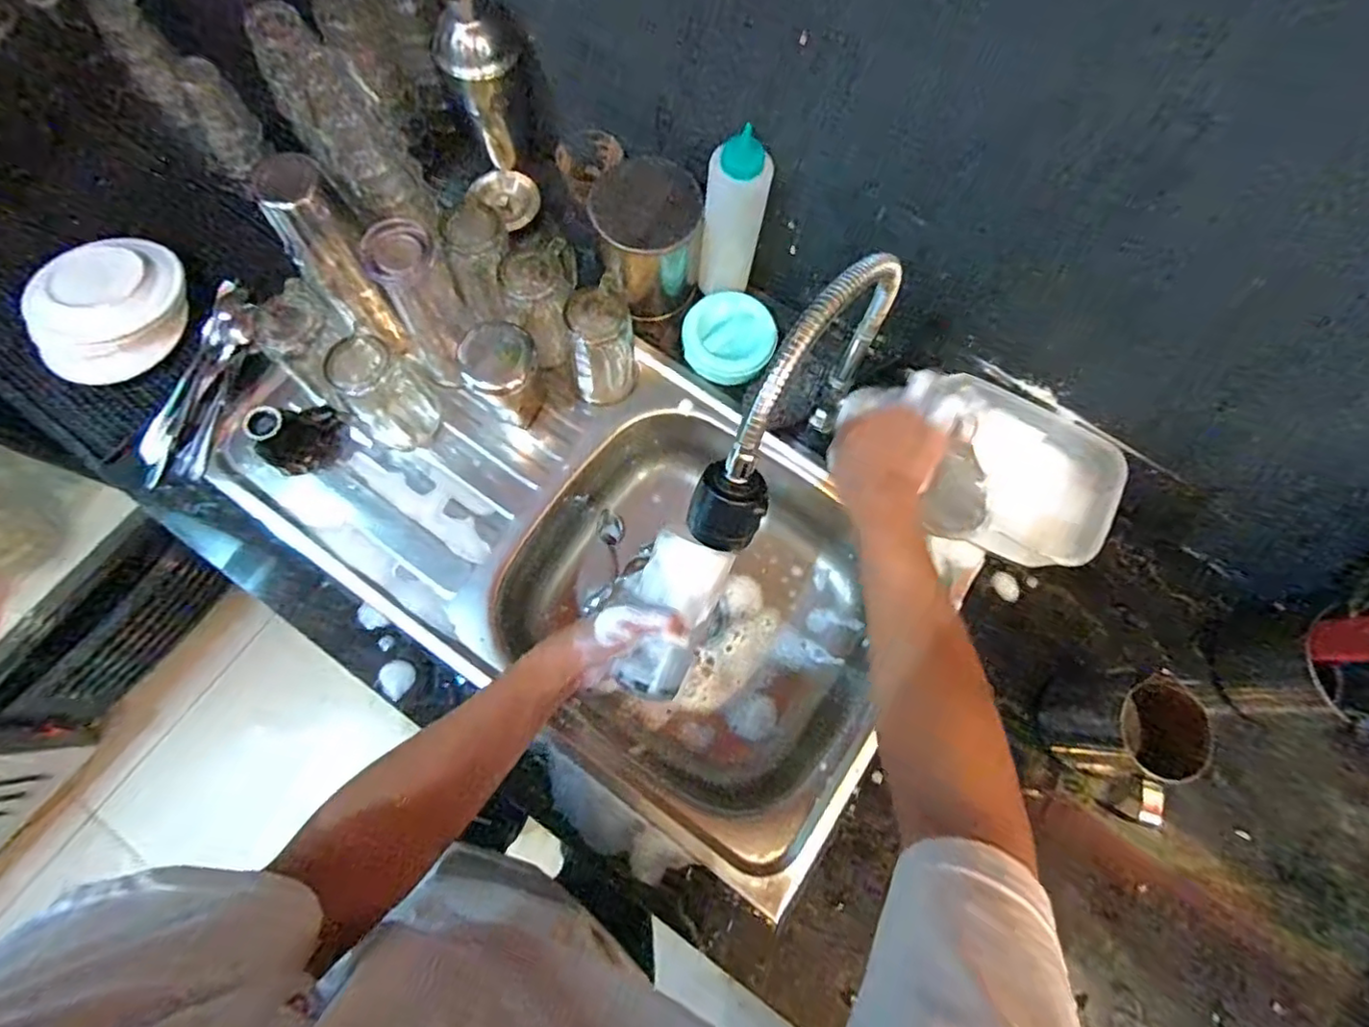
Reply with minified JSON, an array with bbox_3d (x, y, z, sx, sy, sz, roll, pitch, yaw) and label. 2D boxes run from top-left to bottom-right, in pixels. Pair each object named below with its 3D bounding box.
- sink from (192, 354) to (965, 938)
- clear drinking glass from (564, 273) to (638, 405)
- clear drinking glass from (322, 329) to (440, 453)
[{"bbox_3d":[-0.098,0.025,0.702,0.714,0.144,0.388,36,77,8],"label":"sink"},{"bbox_3d":[-0.086,-0.174,0.644,0.066,0.122,0.070,-9,75,-4],"label":"clear drinking glass"},{"bbox_3d":[-0.295,-0.117,0.613,0.067,0.114,0.075,33,76,7],"label":"clear drinking glass"}]

